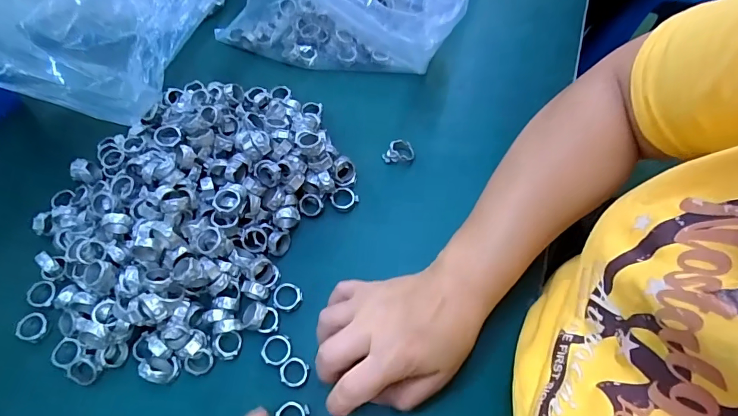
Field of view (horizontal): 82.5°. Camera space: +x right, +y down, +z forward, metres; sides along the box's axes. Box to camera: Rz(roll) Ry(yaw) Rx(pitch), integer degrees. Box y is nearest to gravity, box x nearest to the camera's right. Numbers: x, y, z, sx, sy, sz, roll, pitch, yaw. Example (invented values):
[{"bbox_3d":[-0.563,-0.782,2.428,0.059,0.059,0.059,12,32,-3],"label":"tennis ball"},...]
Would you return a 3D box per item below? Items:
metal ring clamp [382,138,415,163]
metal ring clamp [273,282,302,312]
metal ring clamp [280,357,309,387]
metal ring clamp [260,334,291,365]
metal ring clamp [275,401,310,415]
[{"bbox_3d":[0.030,-0.053,0.401,0.031,0.014,0.023,-36,69,-16],"label":"metal ring clamp"},{"bbox_3d":[-0.067,0.073,0.345,0.024,0.008,0.022,0,63,0],"label":"metal ring clamp"},{"bbox_3d":[-0.057,0.124,0.318,0.021,0.004,0.020,0,63,0],"label":"metal ring clamp"},{"bbox_3d":[-0.072,0.110,0.325,0.023,0.004,0.022,-7,64,-3],"label":"metal ring clamp"},{"bbox_3d":[-0.057,0.151,0.304,0.023,0.004,0.021,12,64,7],"label":"metal ring clamp"}]

